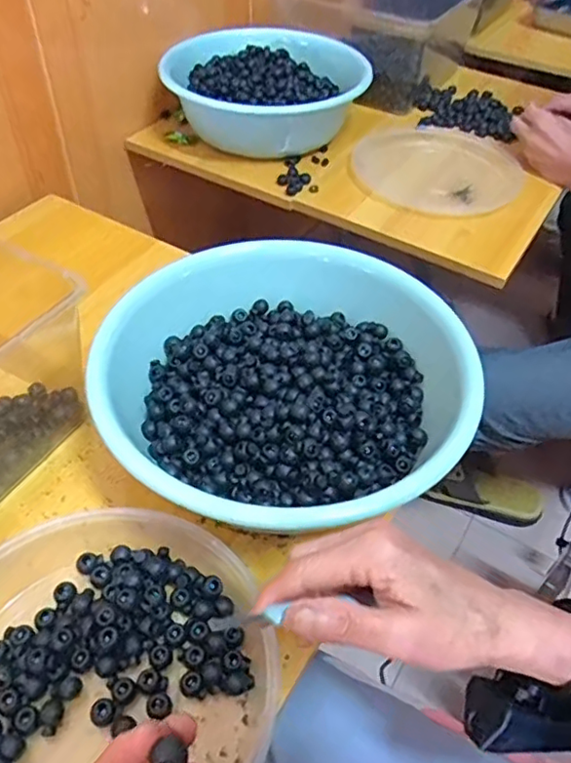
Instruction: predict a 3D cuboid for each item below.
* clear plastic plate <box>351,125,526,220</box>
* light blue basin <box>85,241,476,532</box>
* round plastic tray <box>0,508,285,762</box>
[{"bbox_3d":[0.224,-0.308,0.864,0.215,0.029,0.230,4,55,-5],"label":"clear plastic plate"},{"bbox_3d":[-0.007,0.001,0.522,0.295,0.097,0.270,2,48,-2],"label":"light blue basin"},{"bbox_3d":[-0.127,0.183,0.386,0.229,0.045,0.214,2,48,-2],"label":"round plastic tray"}]

